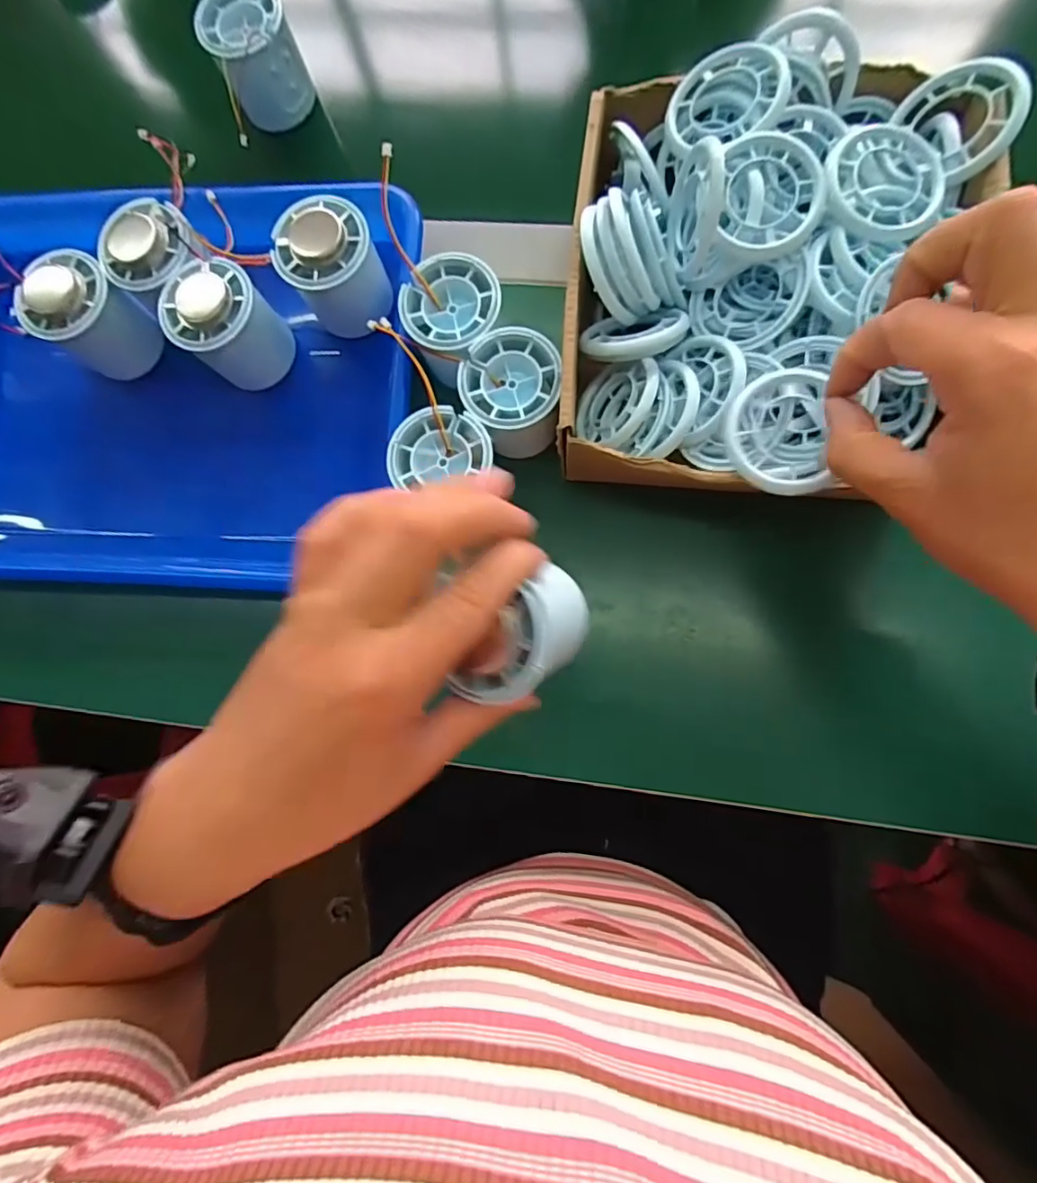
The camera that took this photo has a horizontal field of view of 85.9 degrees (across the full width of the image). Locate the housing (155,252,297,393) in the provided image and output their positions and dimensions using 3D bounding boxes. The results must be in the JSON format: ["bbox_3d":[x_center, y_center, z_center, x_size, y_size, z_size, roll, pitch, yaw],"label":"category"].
[{"bbox_3d":[-0.170,-0.158,0.332,0.052,0.057,0.057,-1,83,6],"label":"housing"}]

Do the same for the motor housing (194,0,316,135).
[{"bbox_3d":[-0.169,-0.347,0.365,0.052,0.053,0.057,-35,81,1],"label":"motor housing"}]

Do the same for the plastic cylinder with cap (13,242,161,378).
[{"bbox_3d":[-0.259,-0.167,0.341,0.043,0.061,0.052,40,89,9],"label":"plastic cylinder with cap"}]

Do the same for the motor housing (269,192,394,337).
[{"bbox_3d":[-0.108,-0.191,0.327,0.055,0.051,0.049,-30,81,2],"label":"motor housing"}]

